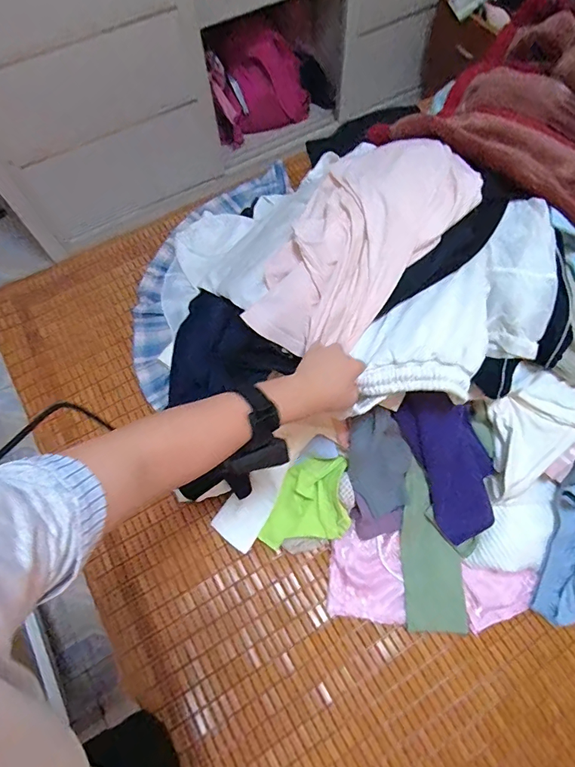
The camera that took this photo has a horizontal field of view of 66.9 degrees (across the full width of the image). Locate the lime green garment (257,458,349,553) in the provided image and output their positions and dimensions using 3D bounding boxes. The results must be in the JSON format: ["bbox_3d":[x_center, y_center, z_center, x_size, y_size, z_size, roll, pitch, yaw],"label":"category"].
[{"bbox_3d":[0.028,0.202,0.748,0.147,0.040,0.138,-5,87,8],"label":"lime green garment"}]

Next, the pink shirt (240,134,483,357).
[{"bbox_3d":[0.111,-0.216,0.643,0.214,0.118,0.378,35,72,14],"label":"pink shirt"}]

